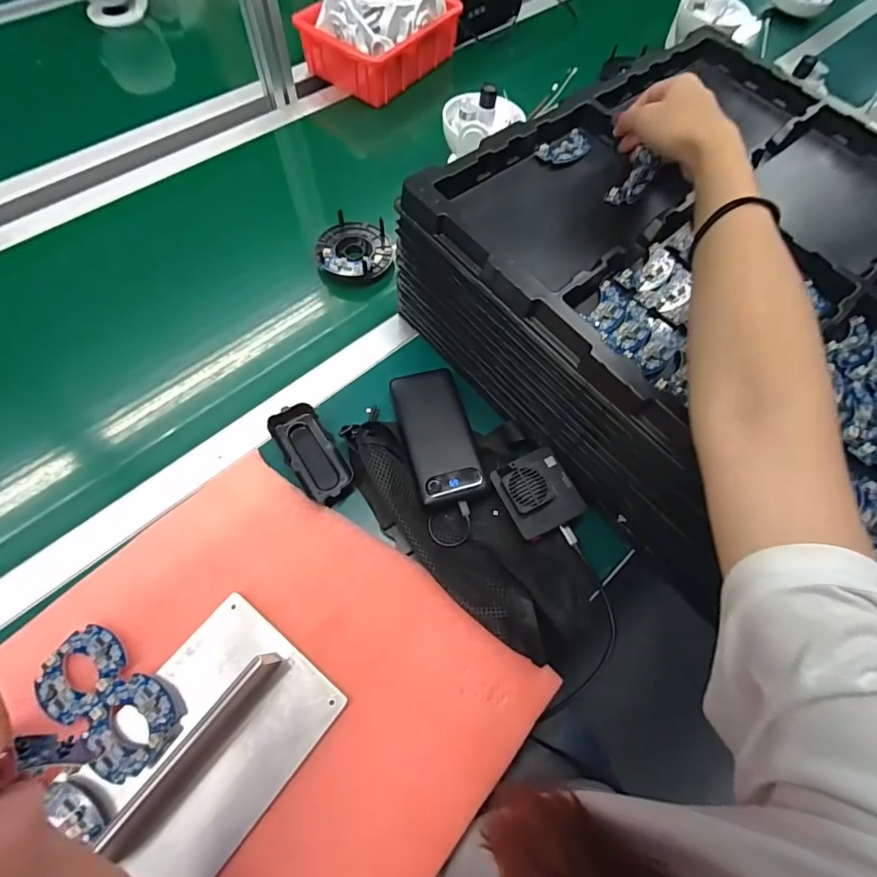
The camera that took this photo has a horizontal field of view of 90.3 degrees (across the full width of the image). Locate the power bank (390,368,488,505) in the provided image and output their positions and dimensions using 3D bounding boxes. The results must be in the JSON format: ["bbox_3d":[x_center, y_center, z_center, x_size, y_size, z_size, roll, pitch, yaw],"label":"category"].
[{"bbox_3d":[-0.002,-0.006,0.473,0.070,0.024,0.159,-12,66,-6],"label":"power bank"}]

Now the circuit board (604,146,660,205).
[{"bbox_3d":[0.195,-0.261,0.441,0.032,0.008,0.057,41,93,15],"label":"circuit board"}]

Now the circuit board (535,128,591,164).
[{"bbox_3d":[0.138,-0.311,0.466,0.065,0.007,0.034,-38,71,-16],"label":"circuit board"}]

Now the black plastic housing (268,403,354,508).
[{"bbox_3d":[-0.132,0.018,0.459,0.050,0.024,0.113,-31,69,-14],"label":"black plastic housing"}]

